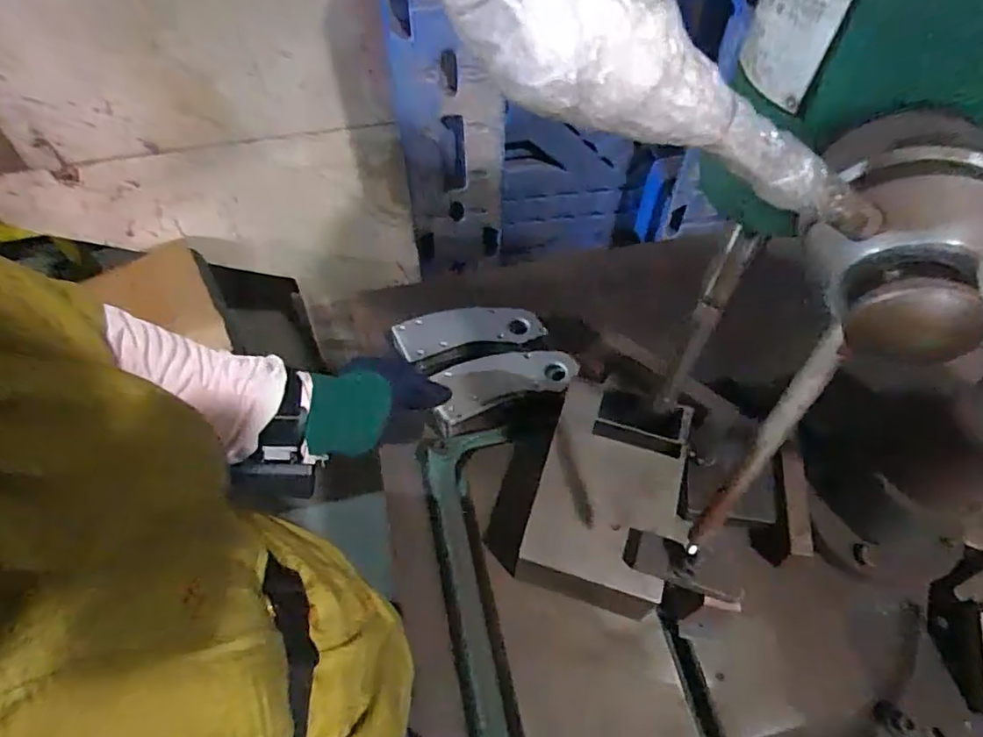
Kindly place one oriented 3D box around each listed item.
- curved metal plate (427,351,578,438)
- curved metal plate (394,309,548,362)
[{"bbox_3d":[0.016,0.014,0.687,0.168,0.015,0.069,-17,58,-8],"label":"curved metal plate"},{"bbox_3d":[-0.028,-0.049,0.736,0.176,0.017,0.064,-10,57,-5],"label":"curved metal plate"}]

